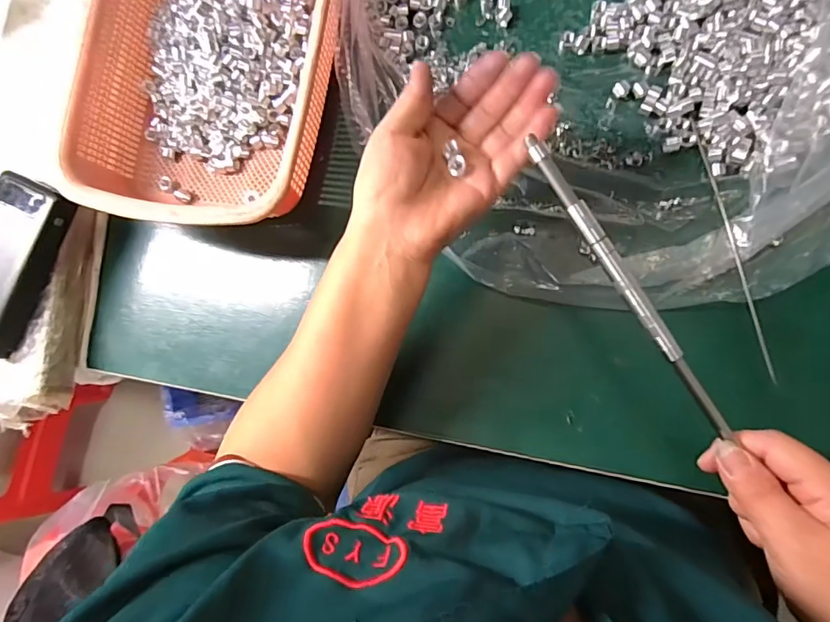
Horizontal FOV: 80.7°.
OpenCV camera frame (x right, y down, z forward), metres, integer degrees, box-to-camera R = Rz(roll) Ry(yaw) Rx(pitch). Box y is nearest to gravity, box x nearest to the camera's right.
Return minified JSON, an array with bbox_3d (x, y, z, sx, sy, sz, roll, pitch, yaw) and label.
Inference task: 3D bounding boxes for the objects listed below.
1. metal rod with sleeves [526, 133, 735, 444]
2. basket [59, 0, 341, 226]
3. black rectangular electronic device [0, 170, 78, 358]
[{"bbox_3d":[0.126,-0.012,0.284,0.010,0.005,0.200,-34,93,5],"label":"metal rod with sleeves"},{"bbox_3d":[-0.172,-0.213,0.418,0.217,0.079,0.293,7,86,11],"label":"basket"},{"bbox_3d":[-0.357,-0.040,0.425,0.065,0.032,0.152,22,89,11],"label":"black rectangular electronic device"}]

